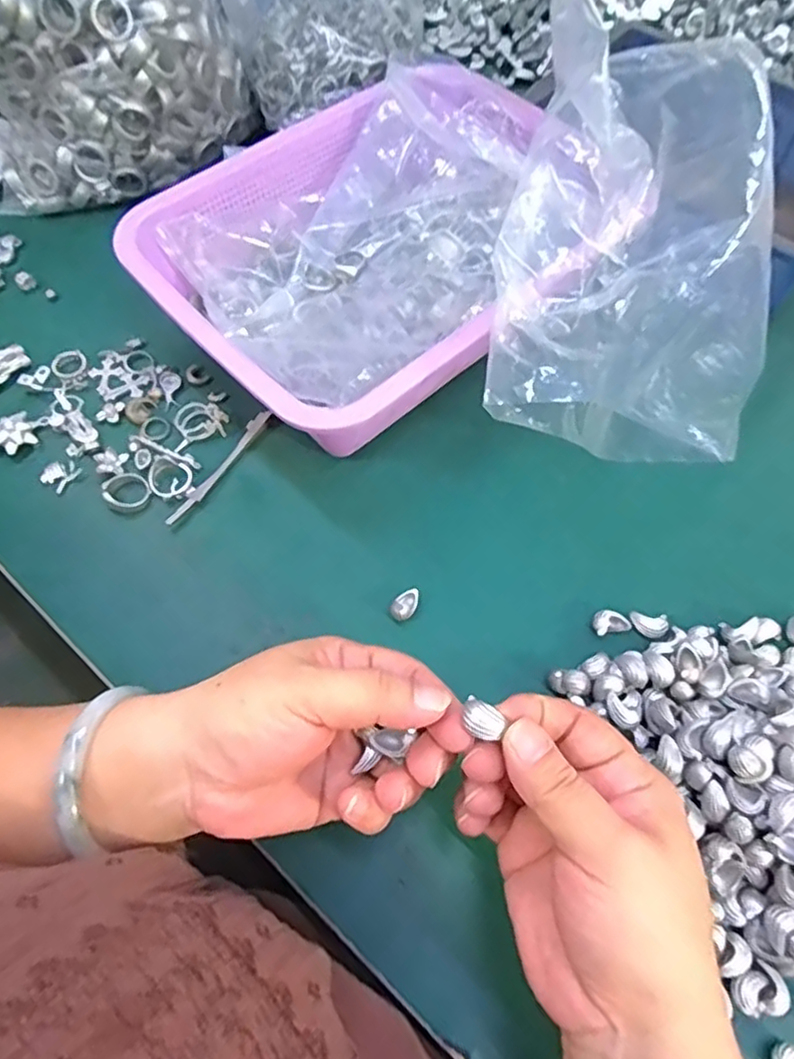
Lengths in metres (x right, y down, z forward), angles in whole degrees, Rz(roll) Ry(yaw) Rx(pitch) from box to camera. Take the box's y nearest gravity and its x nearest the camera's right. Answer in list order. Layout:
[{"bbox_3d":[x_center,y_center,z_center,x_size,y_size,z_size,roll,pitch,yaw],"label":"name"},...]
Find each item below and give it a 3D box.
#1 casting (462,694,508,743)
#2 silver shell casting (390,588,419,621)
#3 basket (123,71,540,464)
[{"bbox_3d":[0.031,0.071,0.238,0.015,0.006,0.011,31,66,16],"label":"casting"},{"bbox_3d":[0.005,0.042,0.361,0.011,0.011,0.021,40,69,19],"label":"silver shell casting"},{"bbox_3d":[-0.004,-0.183,0.437,0.297,0.088,0.219,-39,70,-17],"label":"basket"}]

